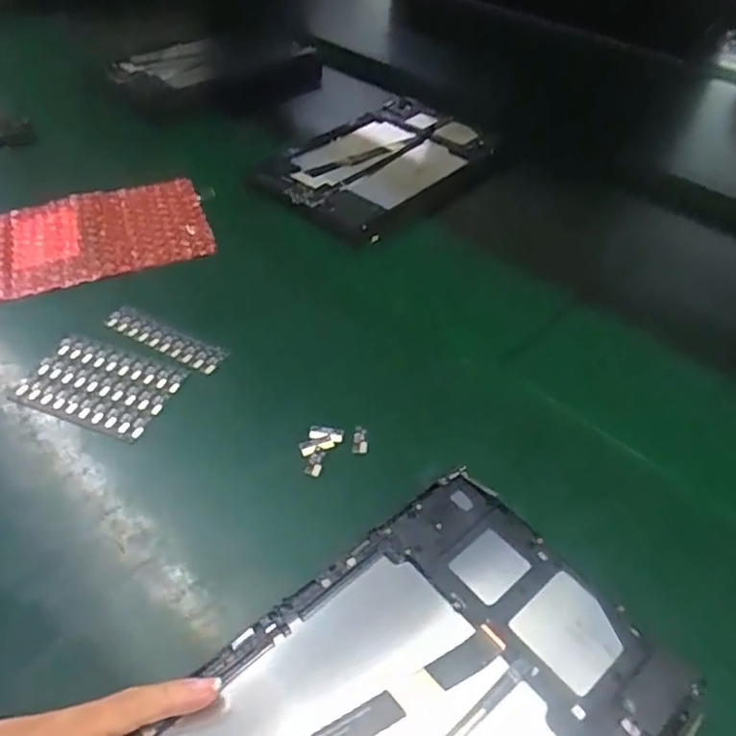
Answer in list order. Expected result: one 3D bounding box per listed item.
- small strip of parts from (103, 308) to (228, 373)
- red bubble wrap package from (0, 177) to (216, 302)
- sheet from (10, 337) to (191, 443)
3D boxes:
[{"bbox_3d":[-0.148,-0.022,0.457,0.099,0.007,0.023,21,48,17],"label":"small strip of parts"},{"bbox_3d":[-0.279,-0.109,0.525,0.278,0.031,0.121,-18,49,-18],"label":"red bubble wrap package"},{"bbox_3d":[-0.180,0.013,0.428,0.098,0.005,0.061,16,47,13],"label":"sheet"}]

